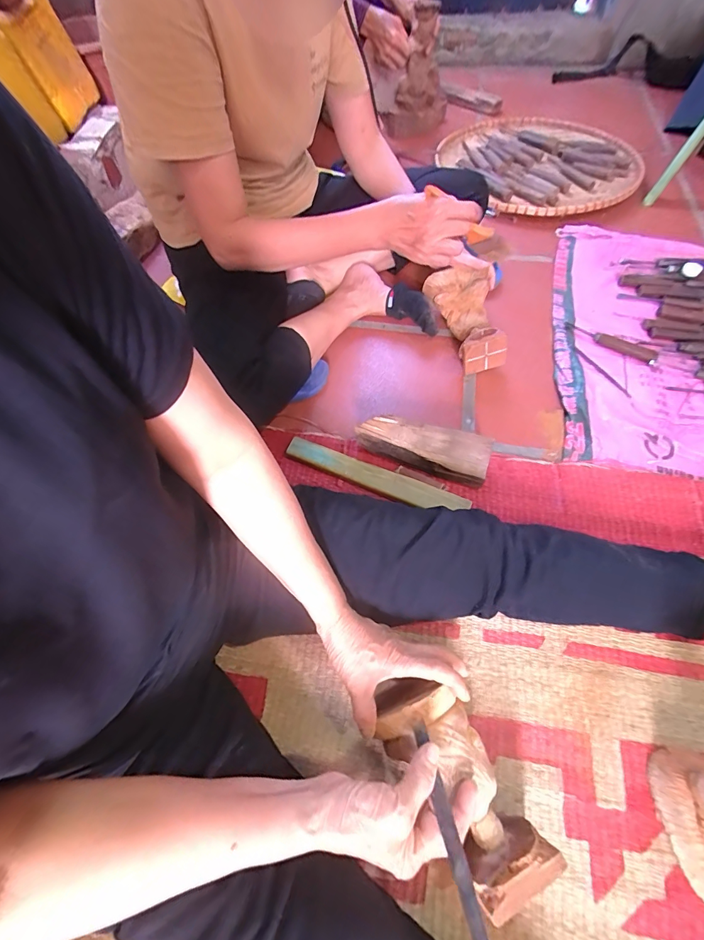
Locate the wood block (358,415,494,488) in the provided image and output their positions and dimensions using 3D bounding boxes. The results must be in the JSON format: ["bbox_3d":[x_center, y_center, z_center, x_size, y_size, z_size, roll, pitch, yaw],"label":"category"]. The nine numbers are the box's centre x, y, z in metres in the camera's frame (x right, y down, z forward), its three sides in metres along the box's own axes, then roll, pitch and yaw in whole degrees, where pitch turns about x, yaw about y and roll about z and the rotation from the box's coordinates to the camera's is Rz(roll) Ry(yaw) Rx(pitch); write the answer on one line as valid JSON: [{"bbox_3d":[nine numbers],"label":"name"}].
[{"bbox_3d":[0.106,-0.033,0.587,0.193,0.072,0.050,19,63,15],"label":"wood block"}]

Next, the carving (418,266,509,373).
[{"bbox_3d":[0.205,-0.273,0.691,0.117,0.071,0.188,-14,72,-4],"label":"carving"}]

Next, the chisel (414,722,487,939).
[{"bbox_3d":[0.079,0.292,0.306,0.013,0.012,0.161,-13,44,-3],"label":"chisel"}]

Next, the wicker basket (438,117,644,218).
[{"bbox_3d":[0.467,-0.766,0.990,0.487,0.084,0.422,4,60,7],"label":"wicker basket"}]

